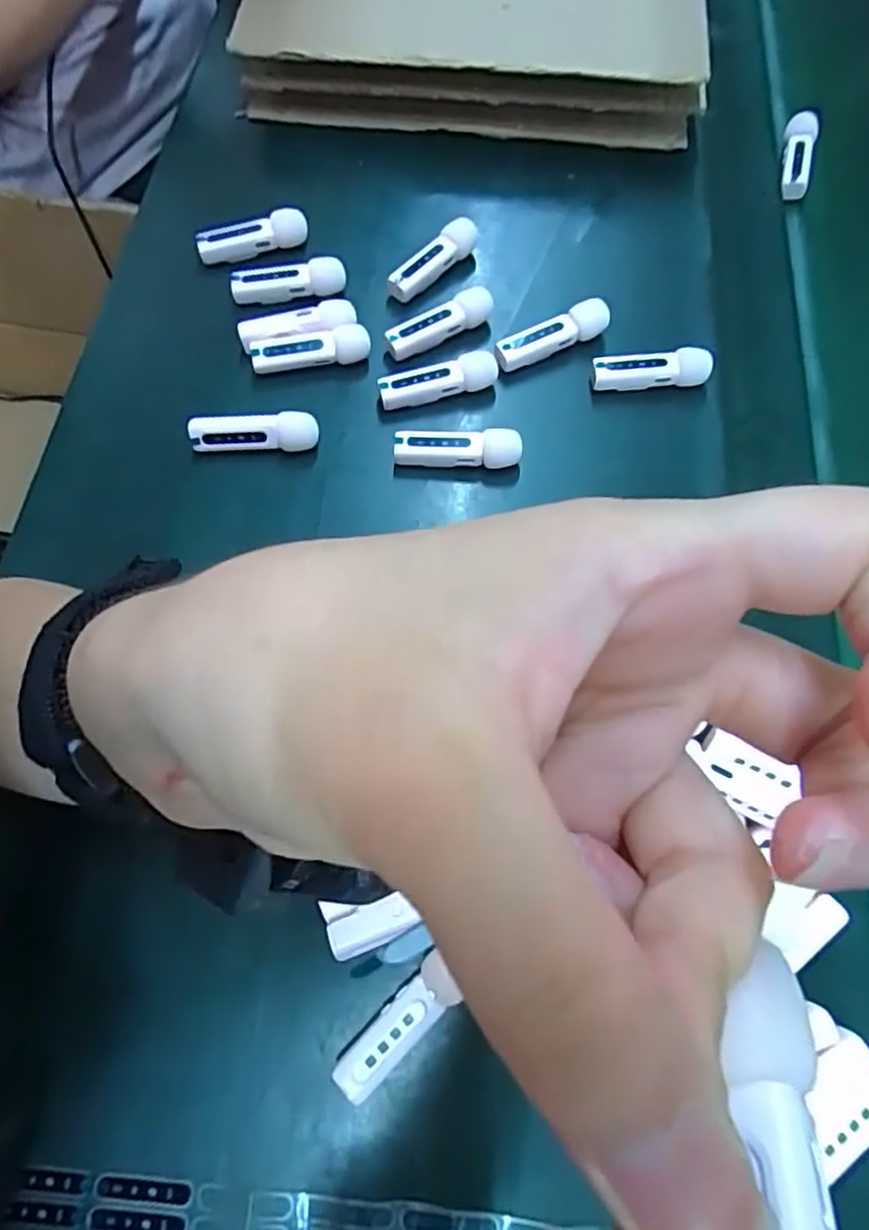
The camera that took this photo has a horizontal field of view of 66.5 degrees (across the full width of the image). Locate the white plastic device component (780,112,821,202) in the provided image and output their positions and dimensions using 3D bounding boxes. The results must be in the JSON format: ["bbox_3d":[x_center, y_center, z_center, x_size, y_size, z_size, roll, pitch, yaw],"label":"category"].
[{"bbox_3d":[0.239,-0.299,0.432,0.022,0.017,0.060,11,83,2],"label":"white plastic device component"}]

